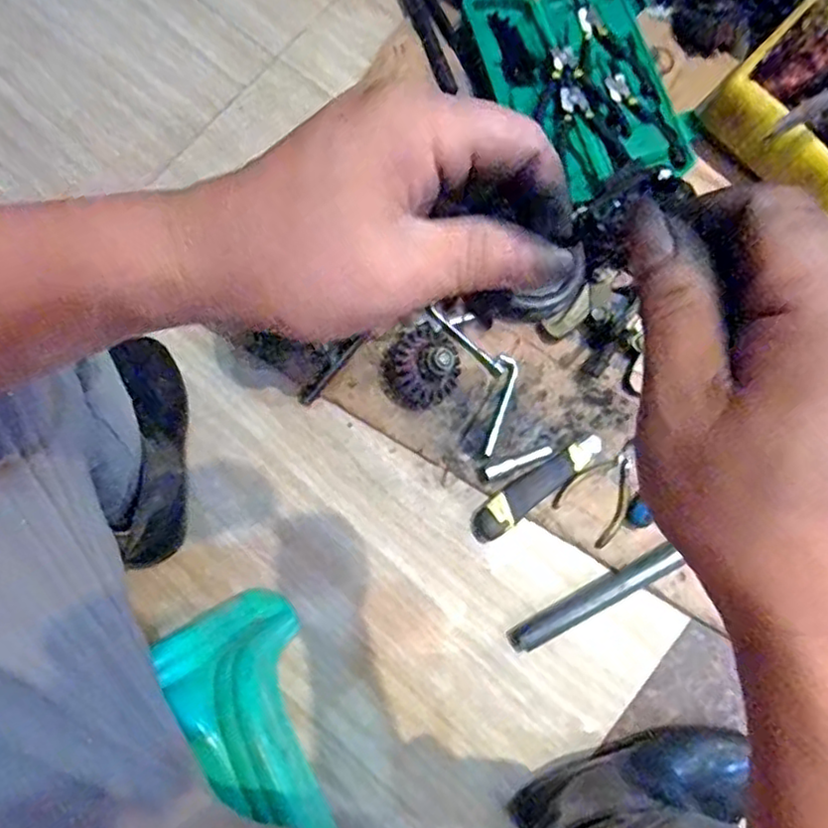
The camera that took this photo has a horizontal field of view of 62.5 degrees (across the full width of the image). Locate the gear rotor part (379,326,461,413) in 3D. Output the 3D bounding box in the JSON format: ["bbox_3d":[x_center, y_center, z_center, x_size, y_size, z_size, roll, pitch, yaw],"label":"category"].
[{"bbox_3d":[0.007,-0.052,0.749,0.089,0.060,0.083,-27,79,-5],"label":"gear rotor part"}]

